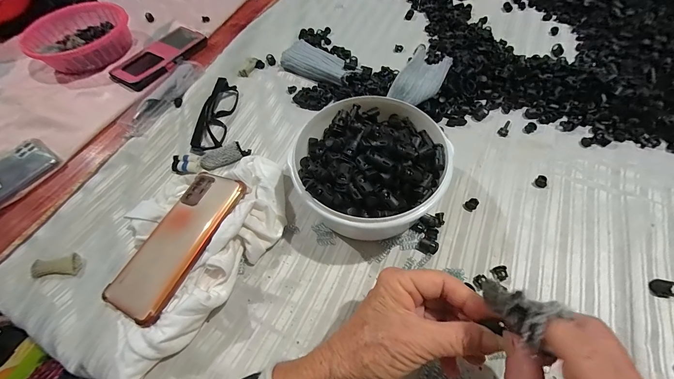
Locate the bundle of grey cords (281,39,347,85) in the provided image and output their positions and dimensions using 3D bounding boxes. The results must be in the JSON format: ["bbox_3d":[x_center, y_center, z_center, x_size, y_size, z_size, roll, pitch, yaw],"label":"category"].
[{"bbox_3d":[-0.030,-0.200,0.452,0.119,0.030,0.054,31,66,21],"label":"bundle of grey cords"}]

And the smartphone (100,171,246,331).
[{"bbox_3d":[-0.166,0.049,0.296,0.075,0.011,0.158,13,61,25],"label":"smartphone"}]

